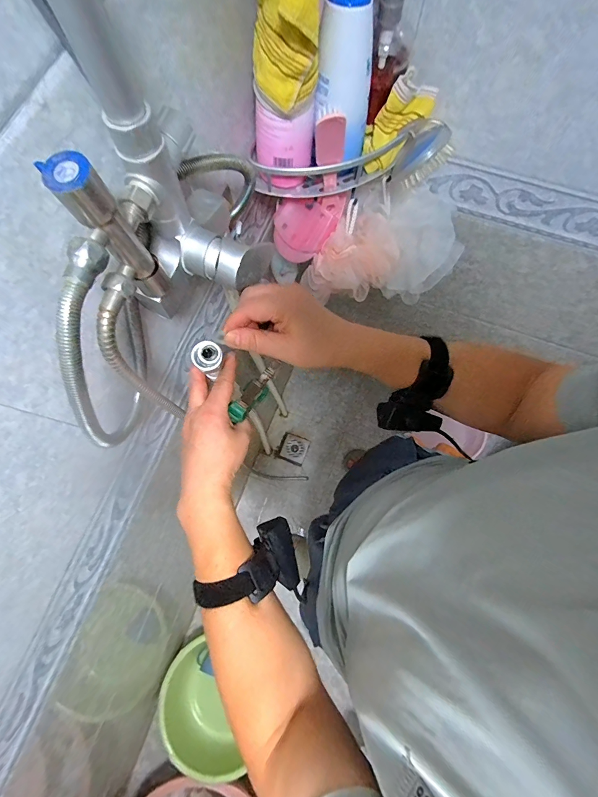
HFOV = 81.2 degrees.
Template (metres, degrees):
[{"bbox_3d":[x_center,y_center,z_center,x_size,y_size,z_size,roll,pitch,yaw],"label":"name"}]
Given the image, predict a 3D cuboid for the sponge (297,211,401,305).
[{"bbox_3d":[0.084,-0.218,0.570,0.139,0.103,0.085,-29,77,-7],"label":"sponge"}]

